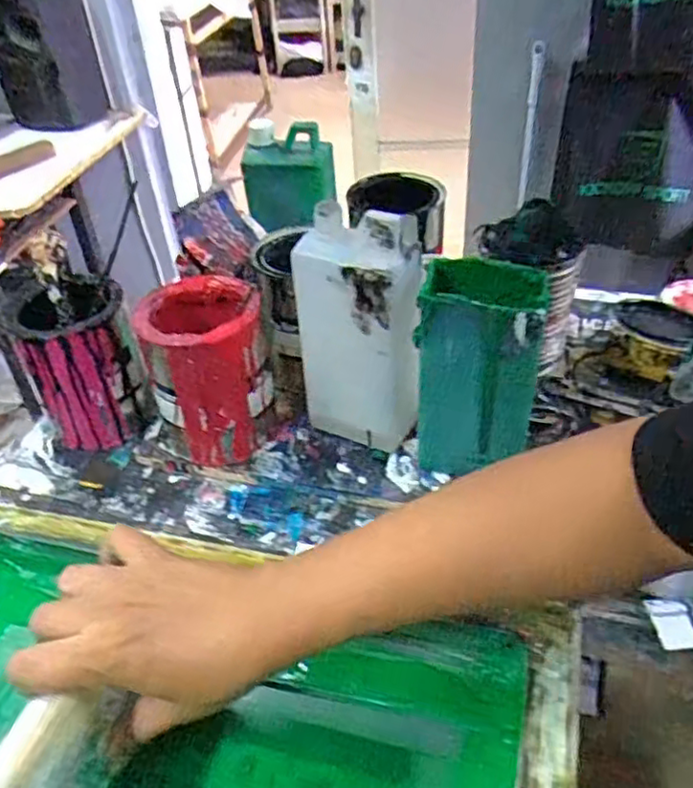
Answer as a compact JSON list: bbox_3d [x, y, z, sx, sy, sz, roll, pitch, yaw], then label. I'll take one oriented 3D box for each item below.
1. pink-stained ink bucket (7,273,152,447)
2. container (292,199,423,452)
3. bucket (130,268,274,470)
[{"bbox_3d":[-0.258,-0.025,0.667,0.101,0.156,0.104,-24,45,-18],"label":"pink-stained ink bucket"},{"bbox_3d":[0.016,-0.051,0.579,0.110,0.214,0.059,14,43,20],"label":"container"},{"bbox_3d":[-0.127,-0.014,0.627,0.097,0.169,0.105,-2,39,2],"label":"bucket"}]

